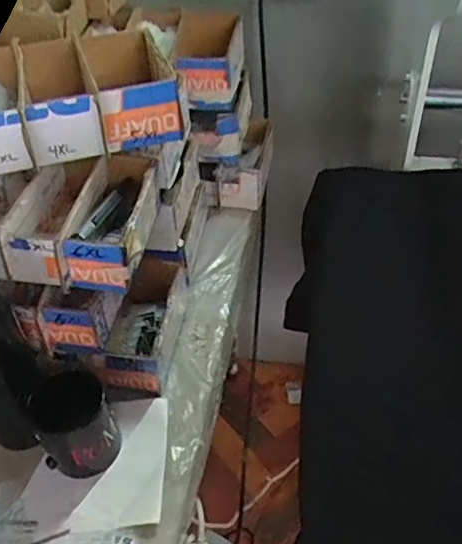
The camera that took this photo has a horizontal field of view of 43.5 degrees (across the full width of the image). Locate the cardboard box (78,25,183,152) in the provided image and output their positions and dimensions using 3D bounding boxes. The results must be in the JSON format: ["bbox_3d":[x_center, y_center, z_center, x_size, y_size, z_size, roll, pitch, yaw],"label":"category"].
[{"bbox_3d":[-0.118,-0.226,0.685,0.088,0.083,0.171,-13,46,-10],"label":"cardboard box"}]

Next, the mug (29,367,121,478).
[{"bbox_3d":[-0.166,0.165,0.621,0.077,0.101,0.072,-2,45,2],"label":"mug"}]

